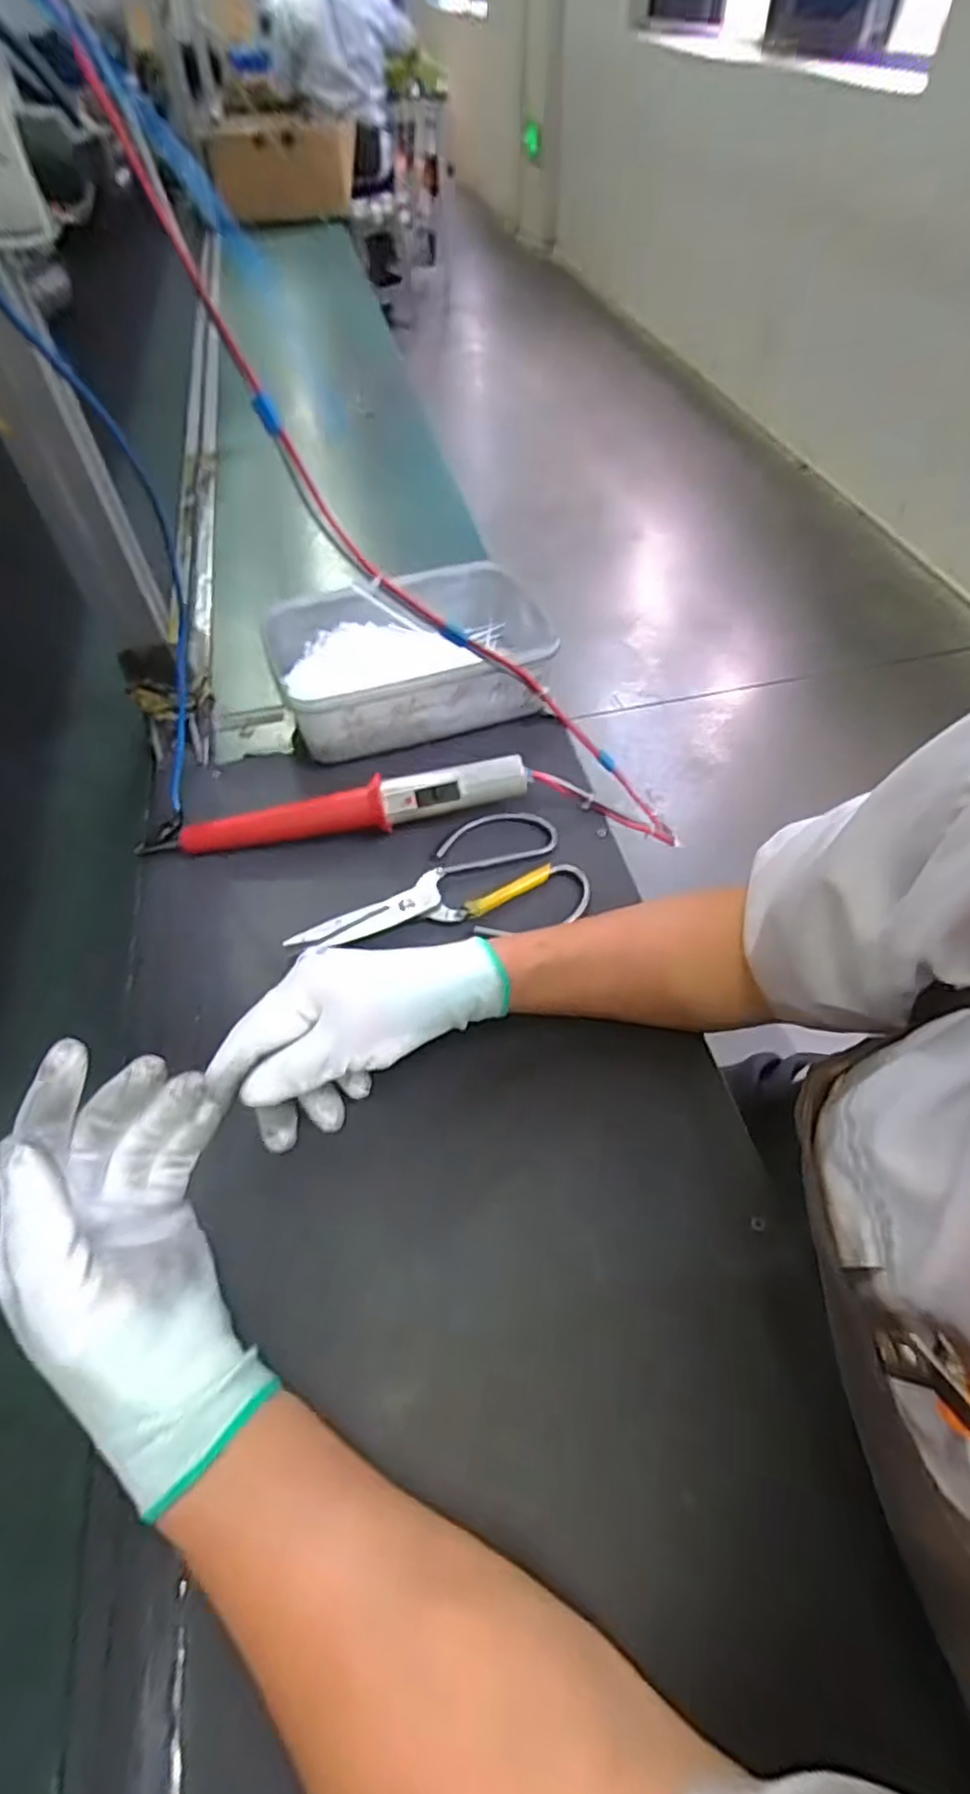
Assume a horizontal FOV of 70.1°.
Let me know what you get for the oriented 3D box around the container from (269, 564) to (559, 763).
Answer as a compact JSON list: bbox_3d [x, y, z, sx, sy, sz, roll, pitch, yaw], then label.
[{"bbox_3d":[-0.059,-0.200,0.583,0.215,0.068,0.157,-21,57,-10],"label":"container"}]

